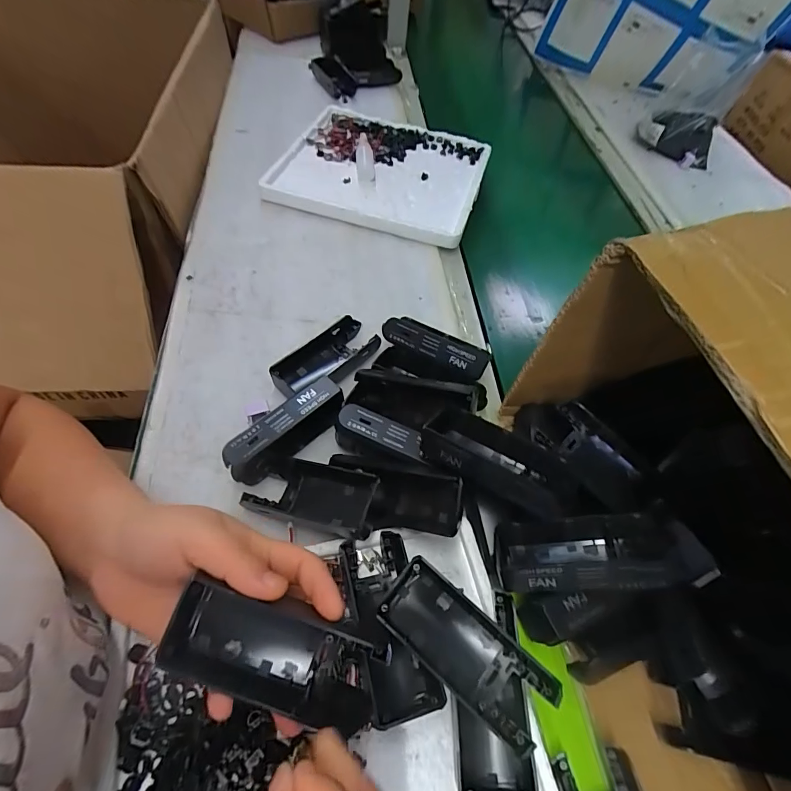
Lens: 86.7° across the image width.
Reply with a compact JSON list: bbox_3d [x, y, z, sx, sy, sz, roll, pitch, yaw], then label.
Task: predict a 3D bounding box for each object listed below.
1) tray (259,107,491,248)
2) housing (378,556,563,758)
[{"bbox_3d":[-0.018,-0.331,0.621,0.282,0.037,0.259,16,57,5],"label":"tray"},{"bbox_3d":[0.042,0.151,0.254,0.105,0.015,0.046,36,64,19],"label":"housing"}]

